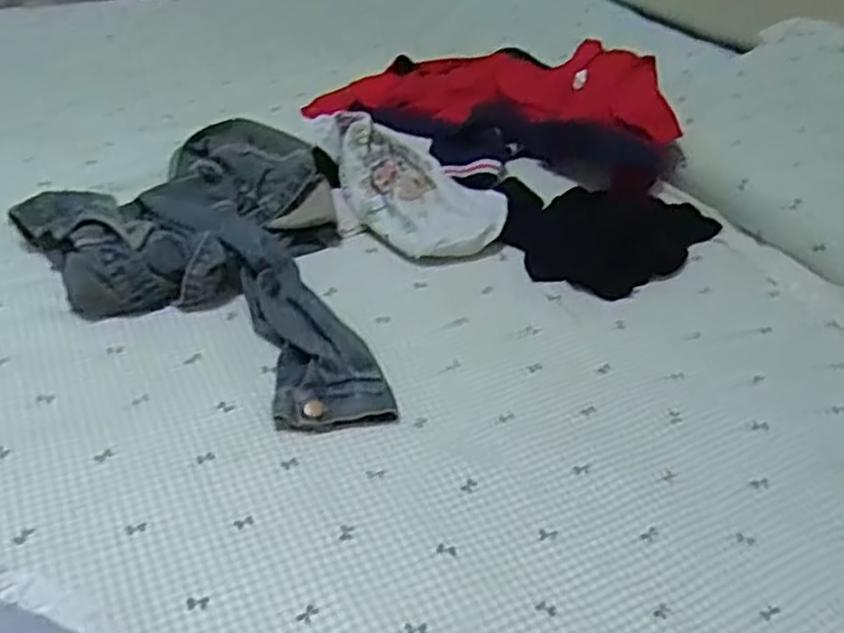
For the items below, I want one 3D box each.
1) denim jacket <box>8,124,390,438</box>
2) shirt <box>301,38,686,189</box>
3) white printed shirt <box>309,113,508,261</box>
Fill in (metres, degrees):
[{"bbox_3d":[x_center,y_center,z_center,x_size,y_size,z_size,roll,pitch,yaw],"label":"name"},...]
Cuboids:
[{"bbox_3d":[-0.161,-0.076,0.828,0.449,0.064,0.334,24,40,24],"label":"denim jacket"},{"bbox_3d":[0.102,-0.324,1.126,0.253,0.148,0.520,-27,46,-36],"label":"shirt"},{"bbox_3d":[-0.018,-0.162,0.930,0.237,0.104,0.136,28,42,29],"label":"white printed shirt"}]

